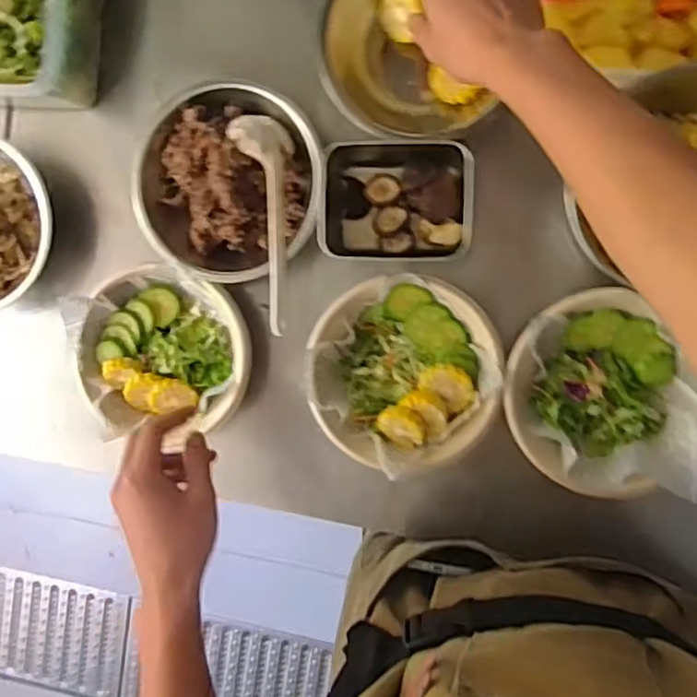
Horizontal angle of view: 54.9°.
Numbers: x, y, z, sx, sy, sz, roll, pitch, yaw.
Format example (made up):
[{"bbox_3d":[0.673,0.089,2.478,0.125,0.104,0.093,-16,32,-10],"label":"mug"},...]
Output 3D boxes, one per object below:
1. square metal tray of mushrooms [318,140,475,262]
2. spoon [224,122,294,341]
[{"bbox_3d":[0.048,-0.143,0.652,0.139,0.064,0.110,2,95,9],"label":"square metal tray of mushrooms"},{"bbox_3d":[-0.069,-0.120,0.640,0.051,0.040,0.202,-11,92,9],"label":"spoon"}]

